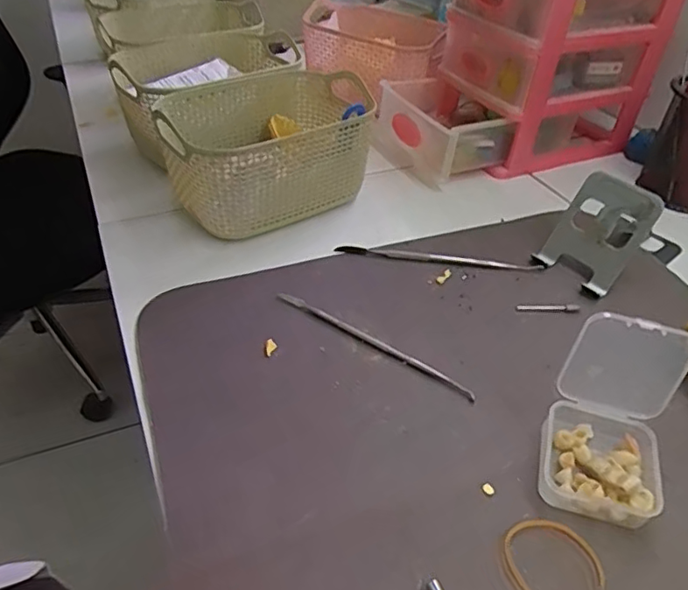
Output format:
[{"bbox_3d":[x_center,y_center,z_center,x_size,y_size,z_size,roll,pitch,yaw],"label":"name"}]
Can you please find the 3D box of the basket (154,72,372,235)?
[{"bbox_3d":[-0.066,-0.126,0.479,0.168,0.084,0.143,-22,46,-24],"label":"basket"}]

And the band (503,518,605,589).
[{"bbox_3d":[0.098,0.124,0.258,0.042,0.004,0.045,1,41,0],"label":"band"}]

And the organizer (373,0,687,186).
[{"bbox_3d":[0.168,-0.248,0.539,0.254,0.203,0.148,-16,44,-19],"label":"organizer"}]

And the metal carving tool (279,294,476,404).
[{"bbox_3d":[0.018,0.029,0.359,0.145,0.006,0.008,25,46,25],"label":"metal carving tool"}]

